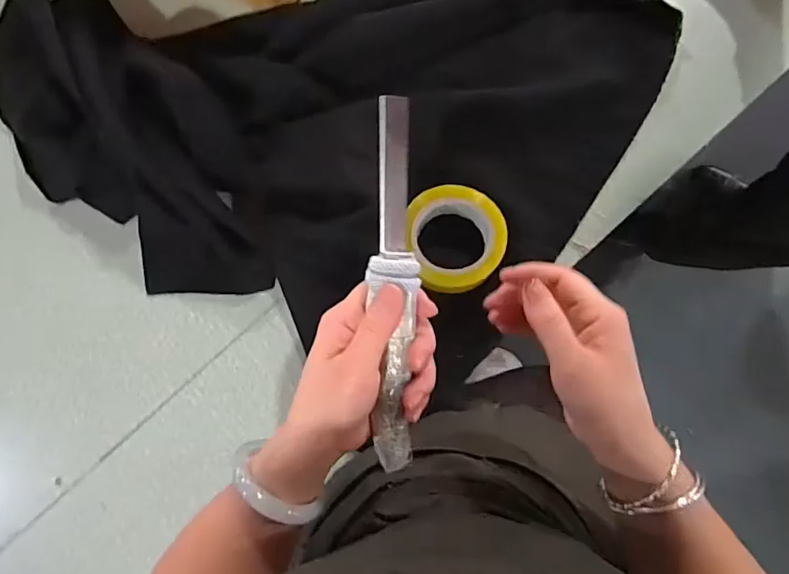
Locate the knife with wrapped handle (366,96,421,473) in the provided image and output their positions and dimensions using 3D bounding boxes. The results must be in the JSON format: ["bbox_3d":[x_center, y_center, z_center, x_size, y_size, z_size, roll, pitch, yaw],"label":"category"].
[{"bbox_3d":[-0.001,0.007,0.299,0.027,0.015,0.221,1,103,4],"label":"knife with wrapped handle"}]

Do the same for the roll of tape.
[{"bbox_3d":[0.065,-0.047,0.552,0.103,0.063,0.112,-1,83,4],"label":"roll of tape"}]

